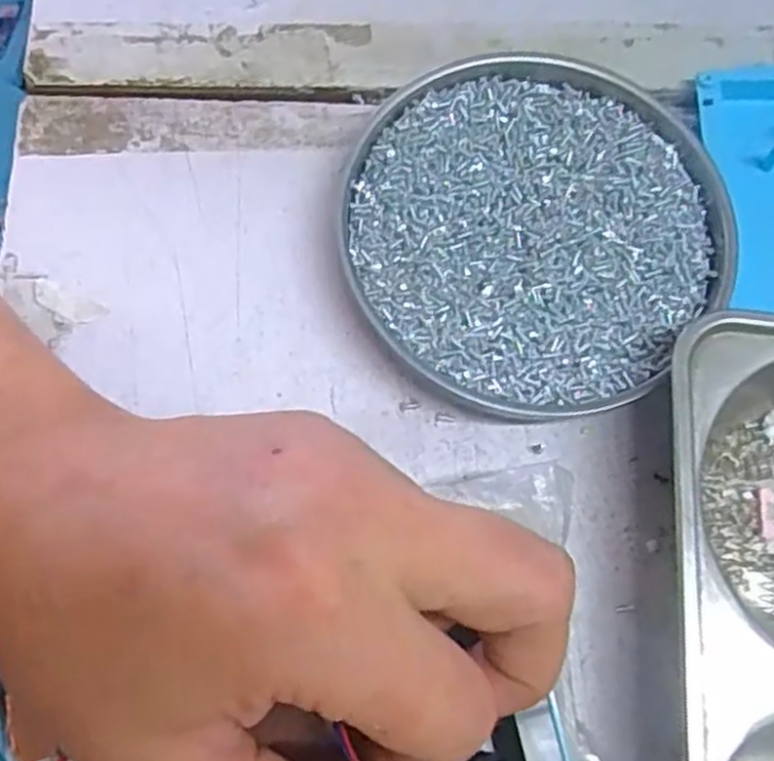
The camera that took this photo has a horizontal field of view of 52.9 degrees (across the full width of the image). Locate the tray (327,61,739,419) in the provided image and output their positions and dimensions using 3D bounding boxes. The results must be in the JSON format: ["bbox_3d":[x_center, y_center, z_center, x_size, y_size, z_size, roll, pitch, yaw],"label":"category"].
[{"bbox_3d":[0.051,-0.054,0.280,0.131,0.019,0.128,1,72,-2],"label":"tray"}]

